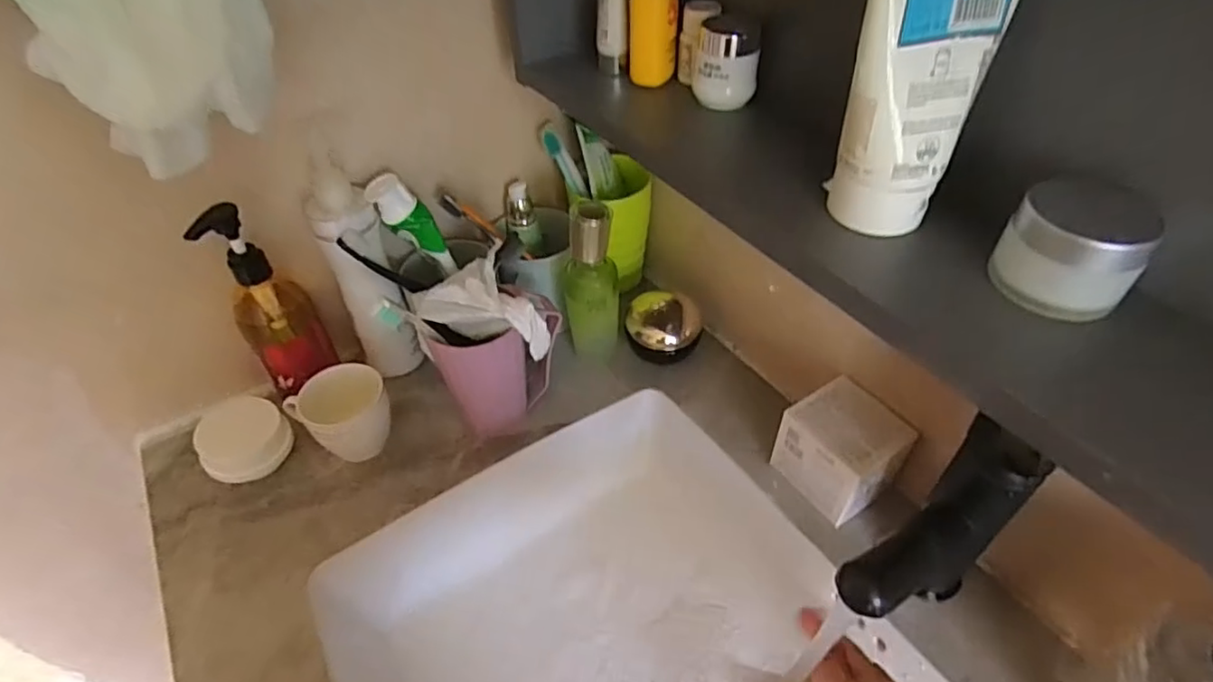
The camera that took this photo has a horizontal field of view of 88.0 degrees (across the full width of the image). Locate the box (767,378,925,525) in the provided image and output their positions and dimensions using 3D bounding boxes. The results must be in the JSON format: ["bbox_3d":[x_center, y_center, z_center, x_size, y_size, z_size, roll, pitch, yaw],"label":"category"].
[{"bbox_3d":[0.174,0.086,0.470,0.065,0.077,0.079,-29,52,-25],"label":"box"}]

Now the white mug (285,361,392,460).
[{"bbox_3d":[-0.214,0.059,0.512,0.063,0.072,0.061,0,46,0],"label":"white mug"}]

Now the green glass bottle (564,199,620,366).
[{"bbox_3d":[-0.011,-0.040,0.543,0.045,0.167,0.038,-4,46,-3],"label":"green glass bottle"}]

